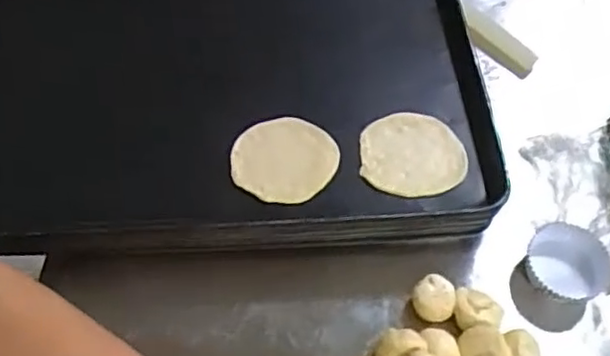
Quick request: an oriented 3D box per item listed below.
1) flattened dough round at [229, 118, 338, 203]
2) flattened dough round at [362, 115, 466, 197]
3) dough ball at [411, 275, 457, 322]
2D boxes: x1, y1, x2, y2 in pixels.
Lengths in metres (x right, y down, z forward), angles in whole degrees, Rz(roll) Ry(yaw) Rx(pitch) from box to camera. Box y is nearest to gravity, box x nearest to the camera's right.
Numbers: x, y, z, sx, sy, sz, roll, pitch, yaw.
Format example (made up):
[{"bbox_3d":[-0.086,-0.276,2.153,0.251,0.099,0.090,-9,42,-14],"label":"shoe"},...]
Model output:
[{"bbox_3d":[-0.022,-0.021,0.713,0.115,0.013,0.107,1,54,-1],"label":"flattened dough round"},{"bbox_3d":[0.122,-0.030,0.727,0.118,0.010,0.107,1,59,-2],"label":"flattened dough round"},{"bbox_3d":[0.133,0.127,0.670,0.042,0.034,0.044,1,59,-2],"label":"dough ball"}]

